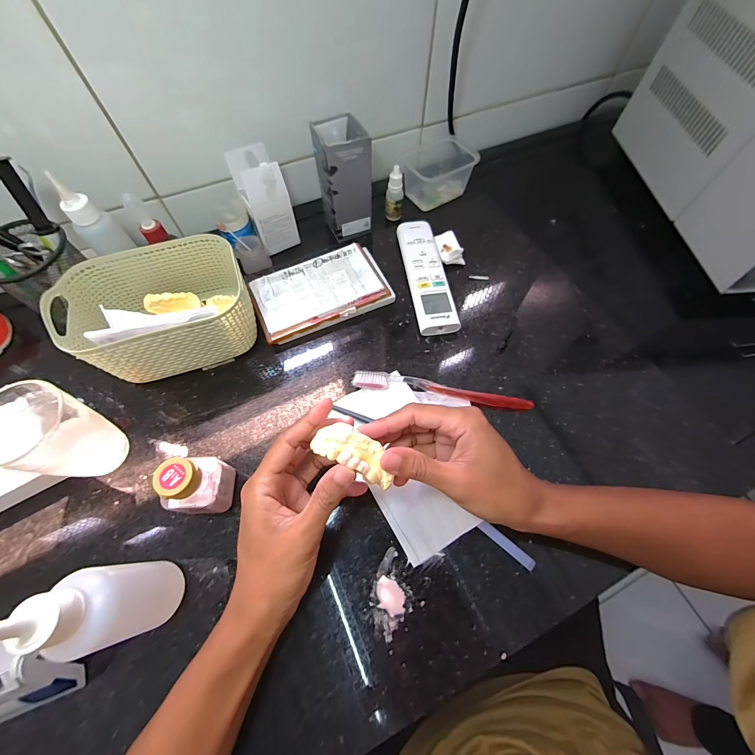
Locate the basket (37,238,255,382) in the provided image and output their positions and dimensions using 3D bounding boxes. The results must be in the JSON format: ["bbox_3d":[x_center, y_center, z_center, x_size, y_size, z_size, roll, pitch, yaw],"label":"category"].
[{"bbox_3d":[-0.224,-0.069,0.352,0.164,0.086,0.121,-20,64,-10],"label":"basket"}]

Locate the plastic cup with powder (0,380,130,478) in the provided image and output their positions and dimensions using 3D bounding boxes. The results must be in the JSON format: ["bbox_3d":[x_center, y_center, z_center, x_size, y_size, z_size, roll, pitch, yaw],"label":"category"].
[{"bbox_3d":[-0.274,0.053,0.284,0.059,0.096,0.066,7,63,4],"label":"plastic cup with powder"}]

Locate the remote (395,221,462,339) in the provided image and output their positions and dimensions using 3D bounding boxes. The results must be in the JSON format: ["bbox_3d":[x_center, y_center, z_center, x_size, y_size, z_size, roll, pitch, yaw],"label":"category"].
[{"bbox_3d":[0.061,-0.131,0.418,0.047,0.025,0.176,-7,63,-3],"label":"remote"}]

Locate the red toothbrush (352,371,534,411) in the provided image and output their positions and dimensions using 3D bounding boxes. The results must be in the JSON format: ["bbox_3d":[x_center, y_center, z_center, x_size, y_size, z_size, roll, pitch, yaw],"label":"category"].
[{"bbox_3d":[0.068,0.013,0.349,0.187,0.015,0.023,7,63,4],"label":"red toothbrush"}]

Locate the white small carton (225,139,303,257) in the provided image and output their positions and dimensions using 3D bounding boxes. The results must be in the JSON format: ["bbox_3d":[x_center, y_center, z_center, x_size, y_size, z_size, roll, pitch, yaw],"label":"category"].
[{"bbox_3d":[-0.147,-0.232,0.434,0.054,0.110,0.053,-25,65,-12],"label":"white small carton"}]

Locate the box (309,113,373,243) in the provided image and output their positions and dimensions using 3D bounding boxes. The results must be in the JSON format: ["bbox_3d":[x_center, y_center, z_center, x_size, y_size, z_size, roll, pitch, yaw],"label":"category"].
[{"bbox_3d":[-0.046,-0.257,0.433,0.062,0.128,0.057,-23,65,-11],"label":"box"}]

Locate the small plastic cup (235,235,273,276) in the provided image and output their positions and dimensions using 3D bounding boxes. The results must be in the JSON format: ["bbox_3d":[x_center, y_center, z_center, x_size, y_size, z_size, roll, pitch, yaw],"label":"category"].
[{"bbox_3d":[-0.165,-0.164,0.437,0.037,0.034,0.035,0,62,0],"label":"small plastic cup"}]

